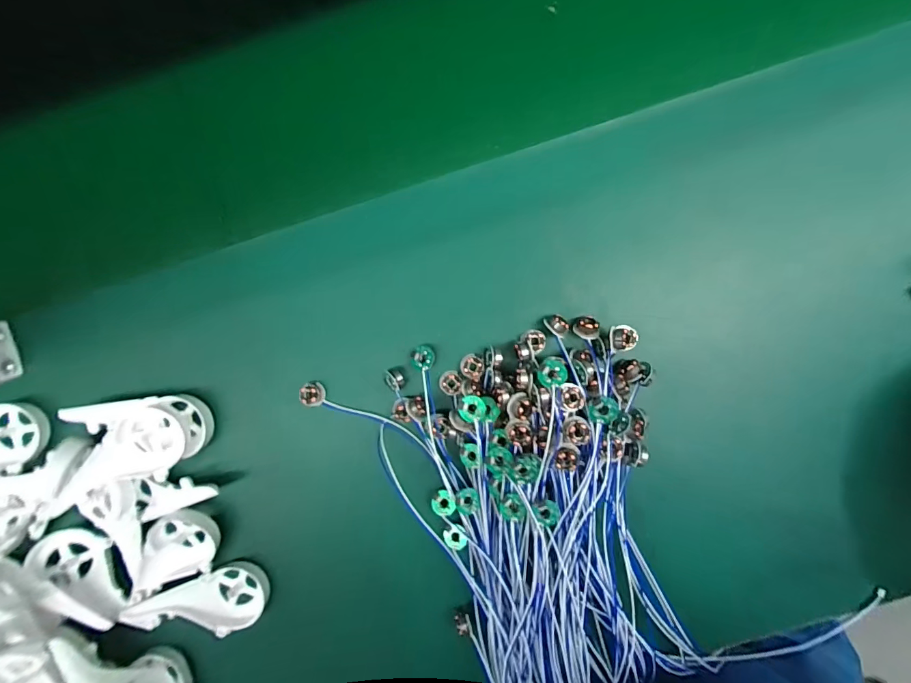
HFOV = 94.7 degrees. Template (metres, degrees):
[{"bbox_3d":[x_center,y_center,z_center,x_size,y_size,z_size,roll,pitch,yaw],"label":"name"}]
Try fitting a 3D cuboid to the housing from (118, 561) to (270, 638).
[{"bbox_3d":[-0.182,0.186,0.297,0.089,0.018,0.043,-1,95,-14],"label":"housing"}]

